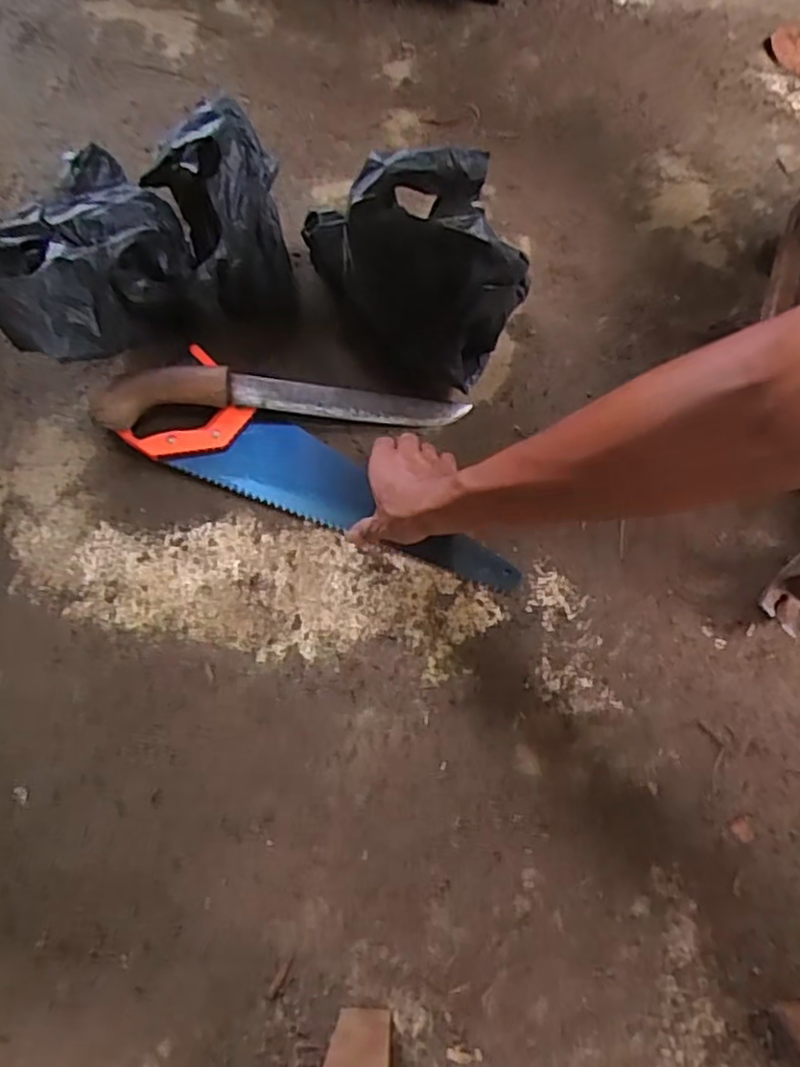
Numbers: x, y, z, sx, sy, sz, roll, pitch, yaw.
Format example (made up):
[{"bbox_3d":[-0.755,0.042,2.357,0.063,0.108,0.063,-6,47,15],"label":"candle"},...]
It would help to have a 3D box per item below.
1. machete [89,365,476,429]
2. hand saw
[{"bbox_3d":[-0.113,-0.134,0.679,0.346,0.062,0.049,-3,70,0],"label":"machete"},{"bbox_3d":[-0.063,-0.055,0.669,0.385,0.019,0.108,24,72,8],"label":"hand saw"}]

